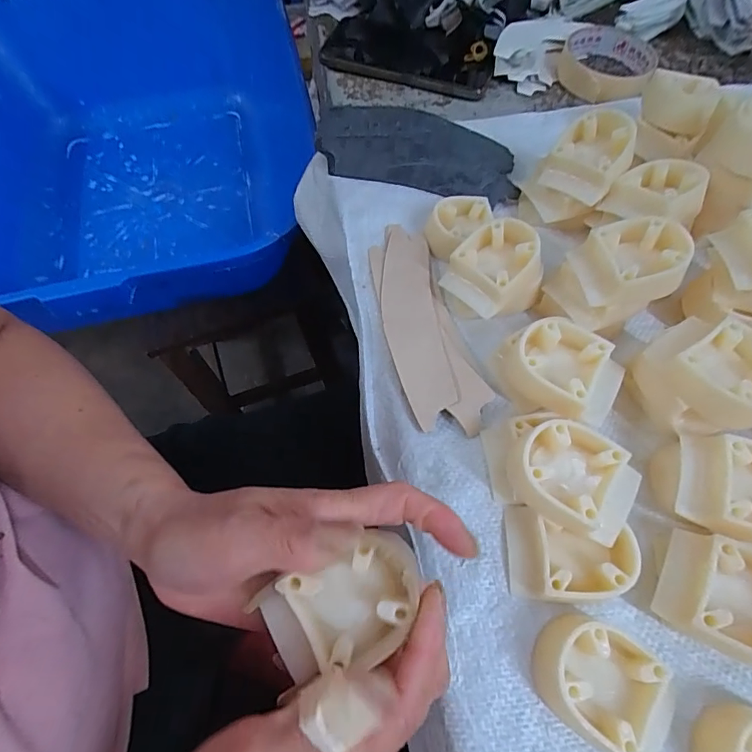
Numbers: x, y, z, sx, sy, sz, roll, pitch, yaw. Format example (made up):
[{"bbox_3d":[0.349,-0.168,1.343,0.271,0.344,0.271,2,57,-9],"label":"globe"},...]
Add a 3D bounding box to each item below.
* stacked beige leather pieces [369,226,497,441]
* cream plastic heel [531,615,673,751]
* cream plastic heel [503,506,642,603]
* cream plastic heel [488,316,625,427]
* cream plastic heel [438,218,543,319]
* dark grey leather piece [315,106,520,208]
[{"bbox_3d":[0.029,-0.038,0.311,0.047,0.011,0.162,-13,63,-9],"label":"stacked beige leather pieces"},{"bbox_3d":[0.107,0.142,0.213,0.062,0.023,0.045,26,66,14],"label":"cream plastic heel"},{"bbox_3d":[0.100,0.090,0.239,0.057,0.024,0.045,2,63,2],"label":"cream plastic heel"},{"bbox_3d":[0.106,-0.002,0.276,0.070,0.039,0.050,33,67,17],"label":"cream plastic heel"},{"bbox_3d":[0.079,-0.068,0.307,0.055,0.044,0.051,0,63,1],"label":"cream plastic heel"},{"bbox_3d":[0.033,-0.186,0.381,0.163,0.024,0.072,11,64,7],"label":"dark grey leather piece"}]

